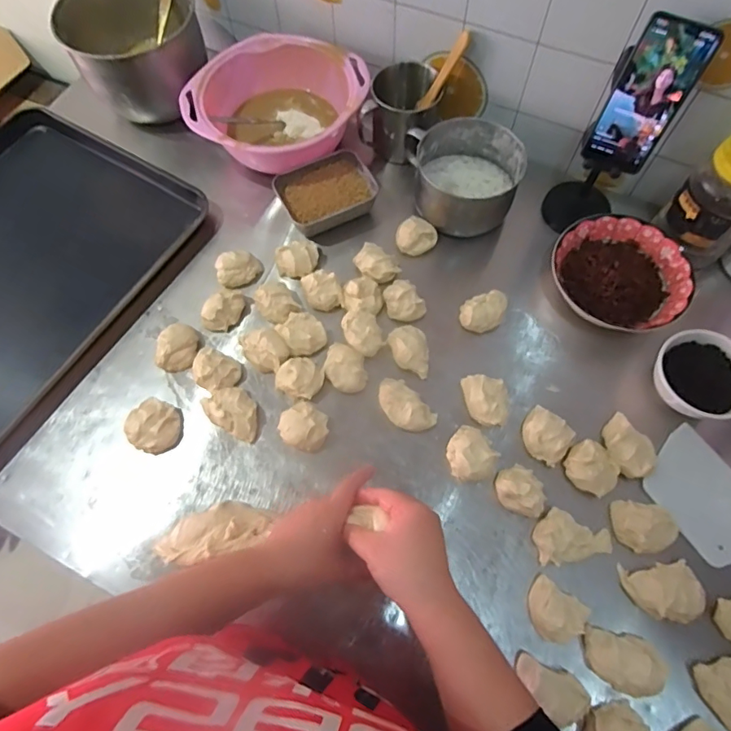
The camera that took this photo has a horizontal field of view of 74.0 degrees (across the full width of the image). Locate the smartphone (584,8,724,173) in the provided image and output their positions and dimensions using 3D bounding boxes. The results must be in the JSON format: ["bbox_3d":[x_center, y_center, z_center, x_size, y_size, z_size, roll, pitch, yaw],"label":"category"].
[{"bbox_3d":[0.327,-0.308,0.567,0.076,0.162,0.005,24,55,9],"label":"smartphone"}]

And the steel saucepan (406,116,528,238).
[{"bbox_3d":[0.144,-0.267,0.692,0.148,0.080,0.132,-5,68,-1],"label":"steel saucepan"}]

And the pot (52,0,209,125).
[{"bbox_3d":[-0.351,-0.494,0.766,0.199,0.123,0.183,-34,71,-12],"label":"pot"}]

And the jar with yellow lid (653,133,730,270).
[{"bbox_3d":[0.451,-0.210,0.615,0.085,0.150,0.100,-39,73,-14],"label":"jar with yellow lid"}]

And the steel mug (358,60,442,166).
[{"bbox_3d":[0.055,-0.374,0.739,0.100,0.112,0.102,22,70,9],"label":"steel mug"}]

